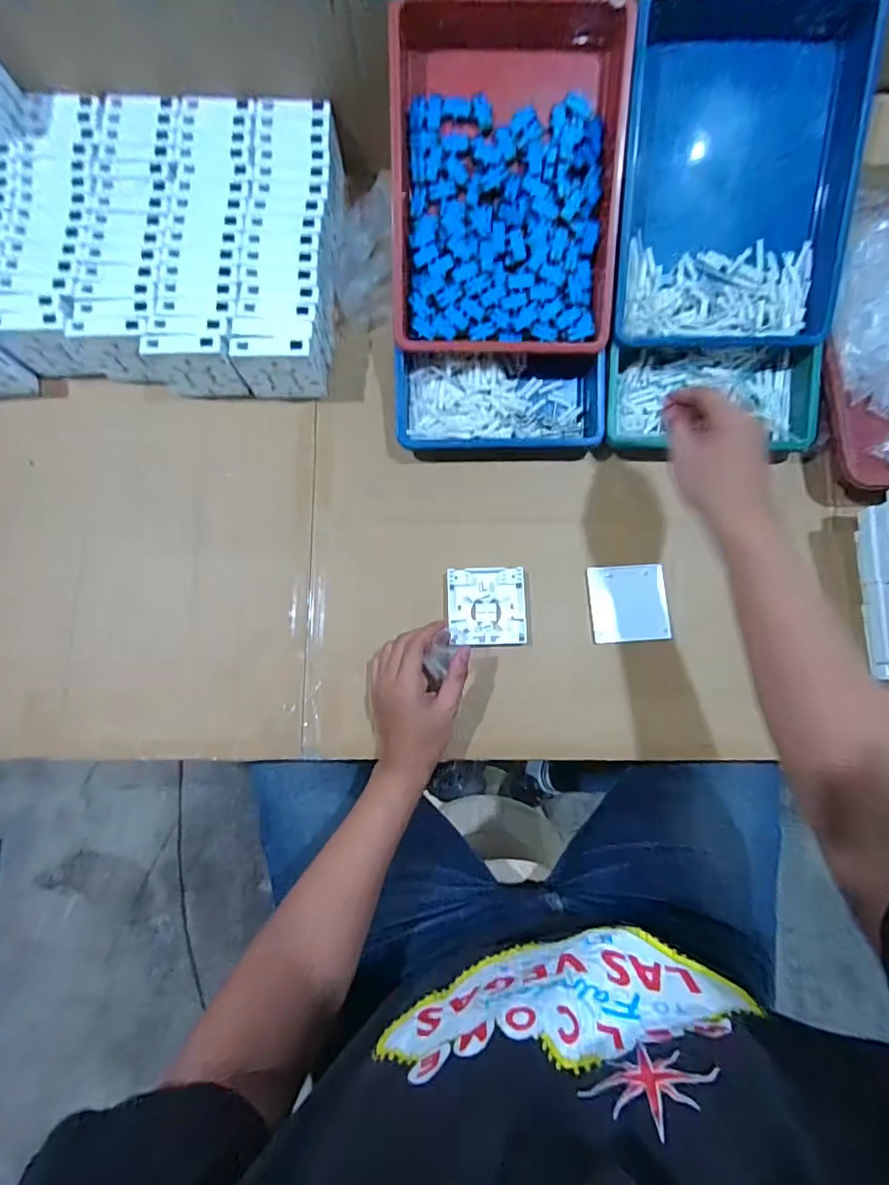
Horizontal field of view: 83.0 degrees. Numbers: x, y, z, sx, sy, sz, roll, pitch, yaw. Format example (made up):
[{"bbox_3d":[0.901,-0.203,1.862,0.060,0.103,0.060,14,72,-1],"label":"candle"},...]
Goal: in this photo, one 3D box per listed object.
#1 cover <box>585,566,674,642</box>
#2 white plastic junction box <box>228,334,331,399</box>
[{"bbox_3d":[0.212,0.012,0.577,0.088,0.010,0.086,-4,80,0],"label":"cover"},{"bbox_3d":[-0.189,-0.258,0.579,0.088,0.080,0.028,1,80,0],"label":"white plastic junction box"}]

